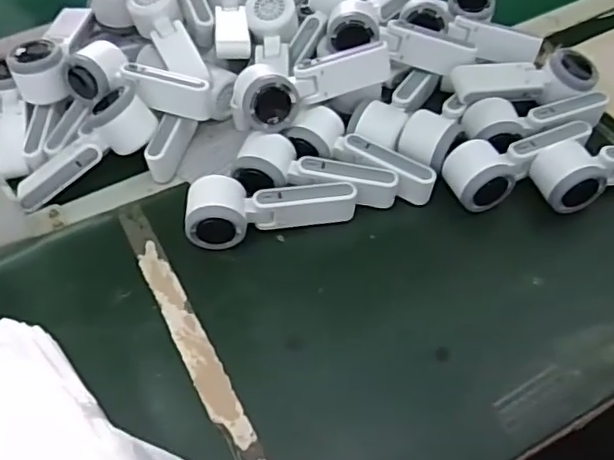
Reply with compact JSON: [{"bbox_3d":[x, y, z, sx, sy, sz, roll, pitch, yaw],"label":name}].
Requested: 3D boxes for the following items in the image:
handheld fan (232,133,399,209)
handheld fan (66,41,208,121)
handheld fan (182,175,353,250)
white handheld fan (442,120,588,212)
[{"bbox_3d":[0.009,-0.052,0.630,0.166,0.056,0.064,5,53,4],"label":"handheld fan"},{"bbox_3d":[-0.181,-0.160,0.664,0.164,0.056,0.061,8,54,9],"label":"handheld fan"},{"bbox_3d":[-0.035,-0.018,0.606,0.167,0.054,0.060,-3,53,-2],"label":"handheld fan"},{"bbox_3d":[0.224,-0.070,0.640,0.169,0.062,0.061,-22,55,-13],"label":"white handheld fan"}]

